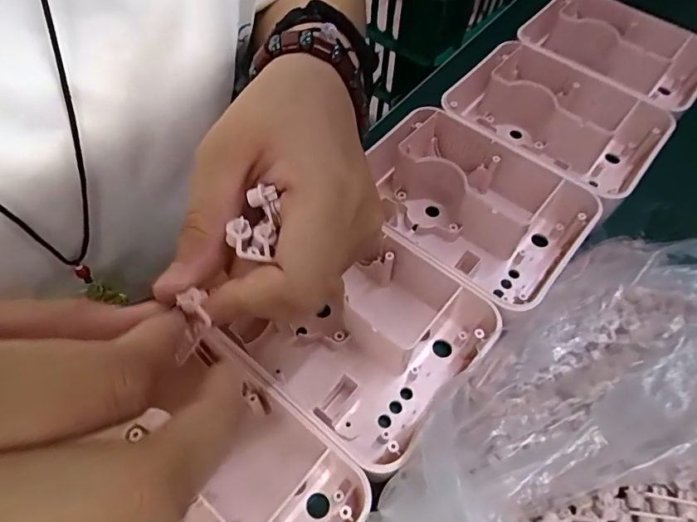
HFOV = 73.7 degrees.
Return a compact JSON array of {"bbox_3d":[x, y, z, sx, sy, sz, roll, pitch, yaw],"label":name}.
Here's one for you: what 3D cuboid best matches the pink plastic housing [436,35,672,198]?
[{"bbox_3d":[0.134,-0.091,0.316,0.136,0.042,0.096,37,64,18],"label":"pink plastic housing"}]

